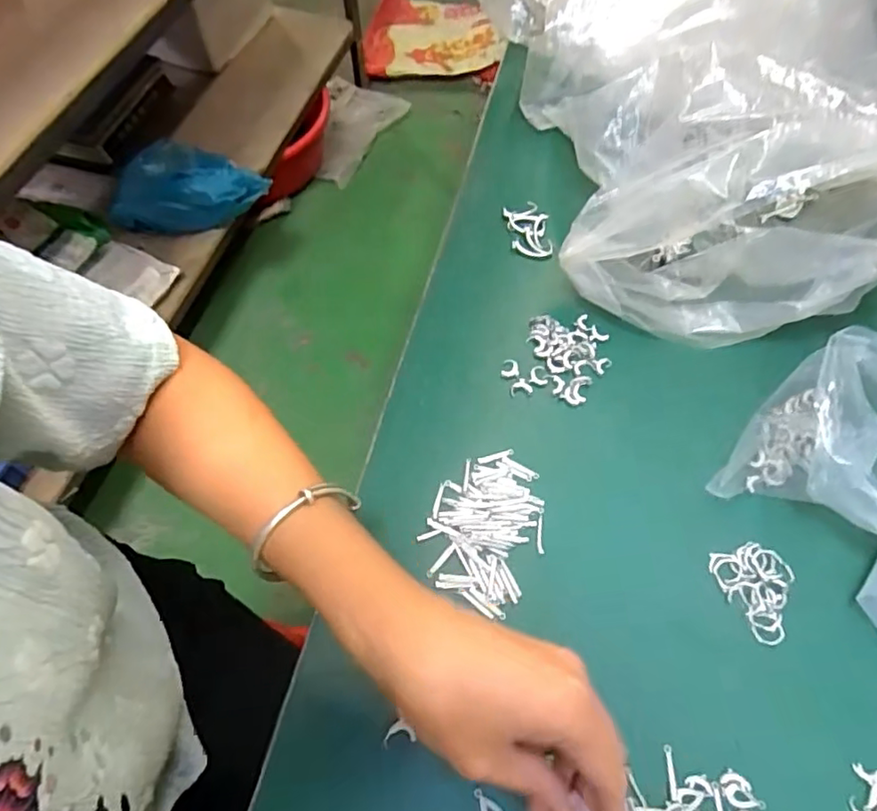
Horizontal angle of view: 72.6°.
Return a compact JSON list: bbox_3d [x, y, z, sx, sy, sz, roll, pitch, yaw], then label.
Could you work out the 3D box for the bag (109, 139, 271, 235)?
[{"bbox_3d":[-0.480,-0.413,1.138,0.282,0.104,0.166,7,61,5],"label":"bag"}]

